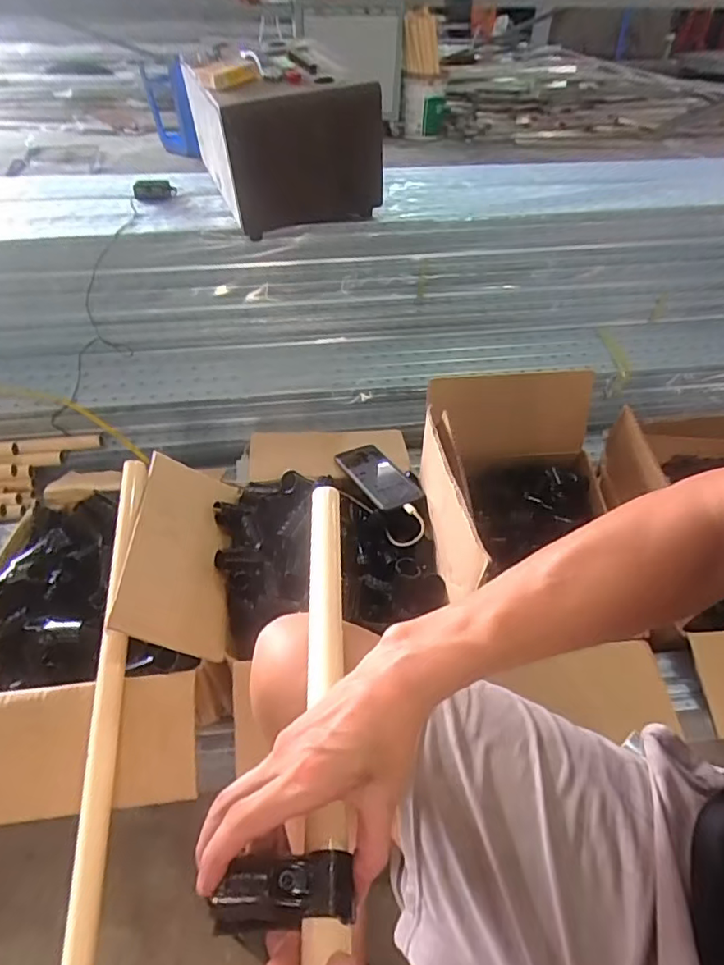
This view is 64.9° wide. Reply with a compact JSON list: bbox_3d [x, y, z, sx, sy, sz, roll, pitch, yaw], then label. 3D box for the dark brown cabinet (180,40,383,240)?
[{"bbox_3d":[-0.138,-0.636,1.058,0.298,0.243,0.285,-13,45,-15],"label":"dark brown cabinet"}]

